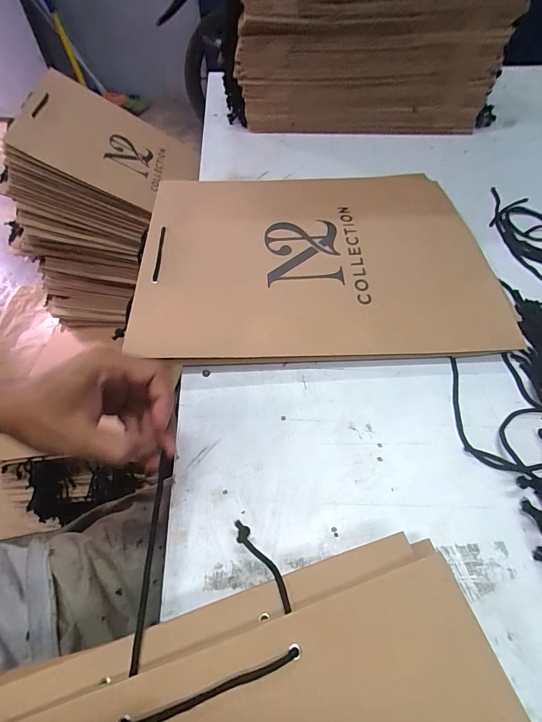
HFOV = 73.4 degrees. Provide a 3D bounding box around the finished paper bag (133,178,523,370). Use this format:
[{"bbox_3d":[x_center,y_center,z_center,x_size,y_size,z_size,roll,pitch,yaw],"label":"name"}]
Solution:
[{"bbox_3d":[0.057,-0.151,0.493,0.441,0.038,0.350,-3,56,-2],"label":"finished paper bag"}]

